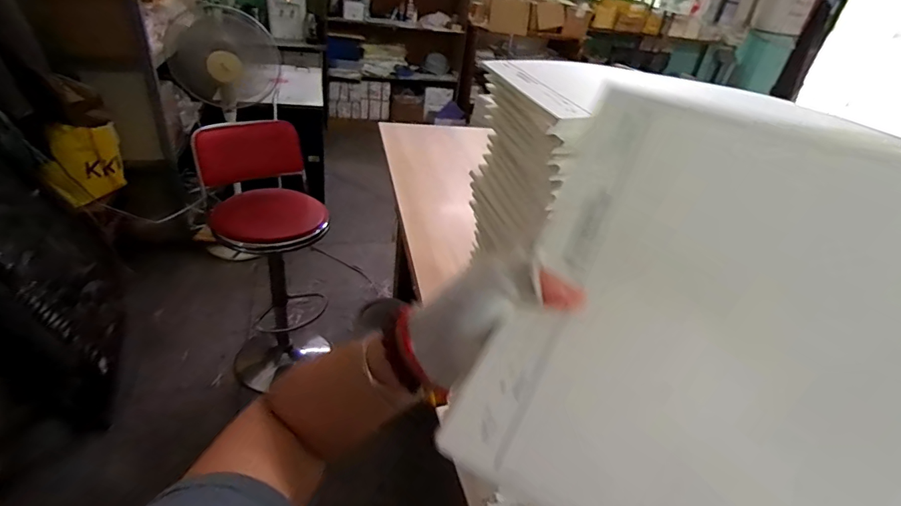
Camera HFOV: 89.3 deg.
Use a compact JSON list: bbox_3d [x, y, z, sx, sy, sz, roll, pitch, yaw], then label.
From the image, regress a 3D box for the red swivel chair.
[{"bbox_3d":[-0.629,0.016,1.612,0.356,0.863,0.332,-13,39,-29],"label":"red swivel chair"}]

